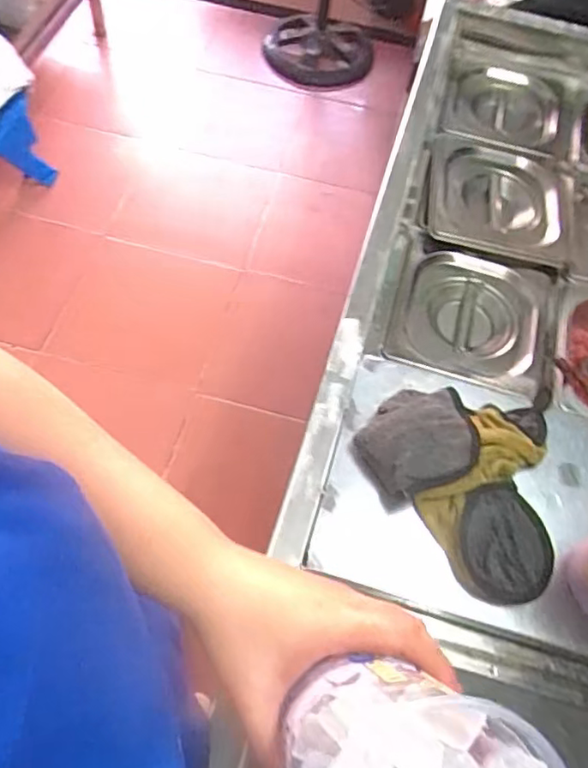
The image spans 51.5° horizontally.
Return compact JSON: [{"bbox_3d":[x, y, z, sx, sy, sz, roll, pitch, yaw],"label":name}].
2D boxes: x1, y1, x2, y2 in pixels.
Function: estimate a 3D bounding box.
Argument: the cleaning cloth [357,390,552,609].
[{"bbox_3d":[0.128,0.076,0.467,0.150,0.047,0.155,6,60,-1],"label":"cleaning cloth"}]

